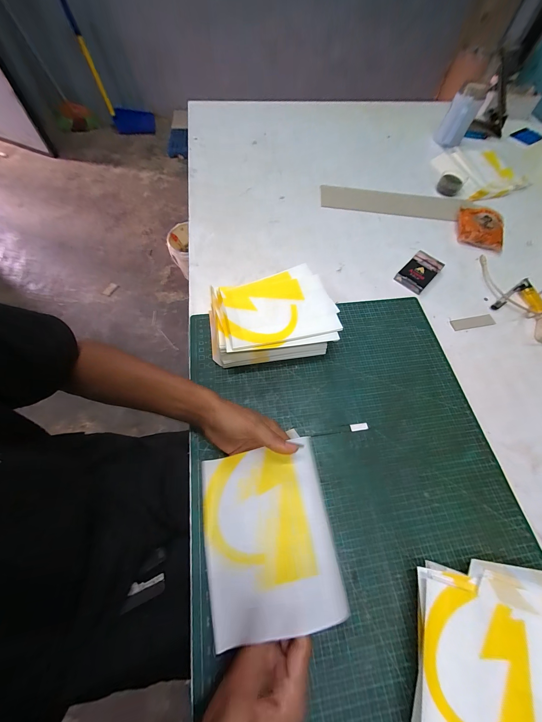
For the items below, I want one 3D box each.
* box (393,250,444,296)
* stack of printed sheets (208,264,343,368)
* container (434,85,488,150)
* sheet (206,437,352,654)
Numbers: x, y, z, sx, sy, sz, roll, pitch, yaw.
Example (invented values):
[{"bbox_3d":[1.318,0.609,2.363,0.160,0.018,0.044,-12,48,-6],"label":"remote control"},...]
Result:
[{"bbox_3d":[0.307,-0.185,0.540,0.060,0.019,0.099,40,69,15],"label":"box"},{"bbox_3d":[-0.003,-0.075,0.447,0.207,0.073,0.154,-9,65,-7],"label":"stack of printed sheets"},{"bbox_3d":[0.506,-0.655,0.696,0.071,0.113,0.062,28,67,10],"label":"container"},{"bbox_3d":[-0.005,0.189,0.291,0.137,0.035,0.168,-9,66,-7],"label":"sheet"}]

